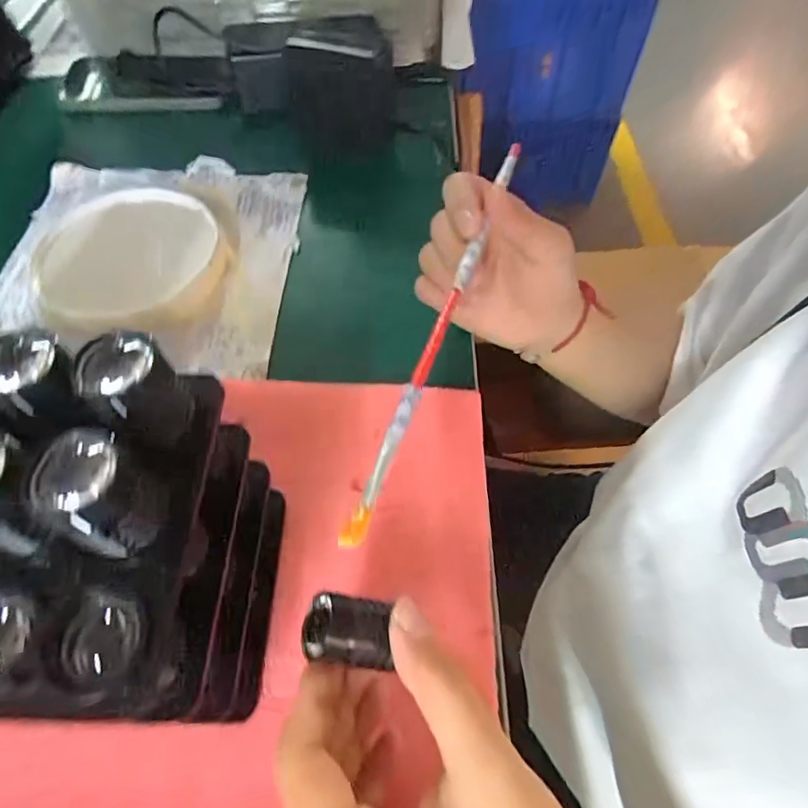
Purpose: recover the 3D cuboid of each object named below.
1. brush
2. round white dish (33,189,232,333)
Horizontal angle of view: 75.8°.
[{"bbox_3d":[0.023,-0.049,0.224,0.006,0.008,0.241,17,55,9],"label":"brush"},{"bbox_3d":[-0.176,-0.096,0.341,0.110,0.028,0.121,0,57,-1],"label":"round white dish"}]

